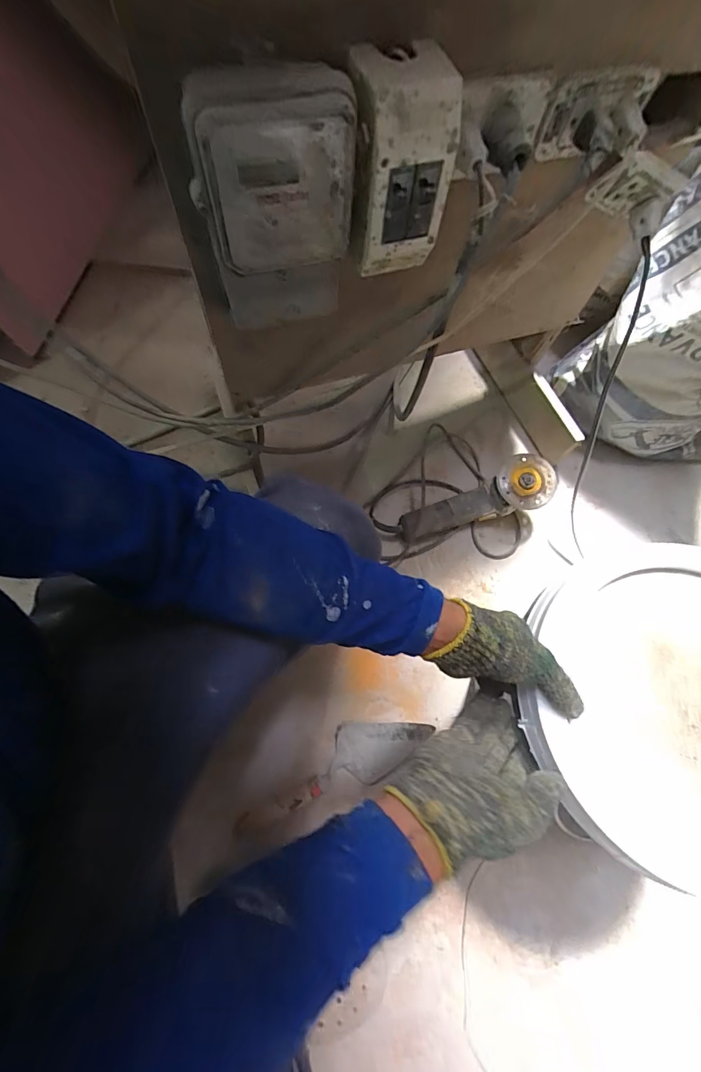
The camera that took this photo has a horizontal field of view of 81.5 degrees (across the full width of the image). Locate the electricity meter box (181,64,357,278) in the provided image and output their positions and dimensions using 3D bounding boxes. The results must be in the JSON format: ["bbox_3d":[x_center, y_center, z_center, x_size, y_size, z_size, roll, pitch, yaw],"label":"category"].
[{"bbox_3d":[-0.059,-0.276,0.320,0.125,0.117,0.039,-14,71,-4],"label":"electricity meter box"}]

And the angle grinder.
[{"bbox_3d":[0.230,-0.050,0.745,0.281,0.094,0.096,-23,72,-7],"label":"angle grinder"}]

